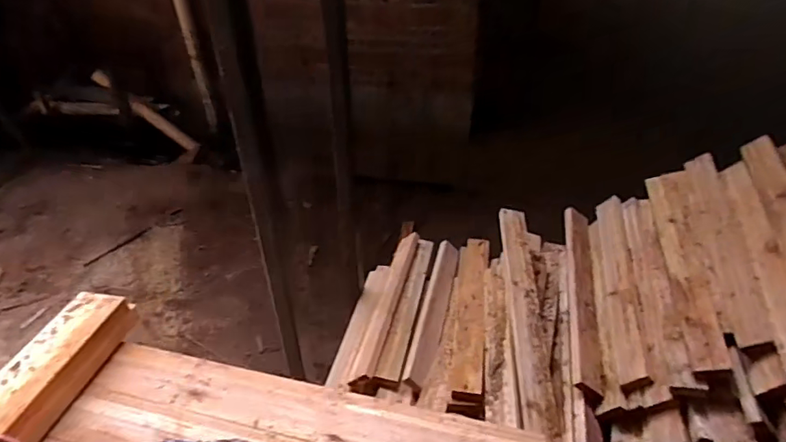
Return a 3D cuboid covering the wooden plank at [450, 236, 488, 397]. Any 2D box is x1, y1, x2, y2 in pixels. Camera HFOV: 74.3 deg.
[{"bbox_3d":[0.169,0.175,1.112,0.064,0.017,0.513,-12,24,18],"label":"wooden plank"}]

